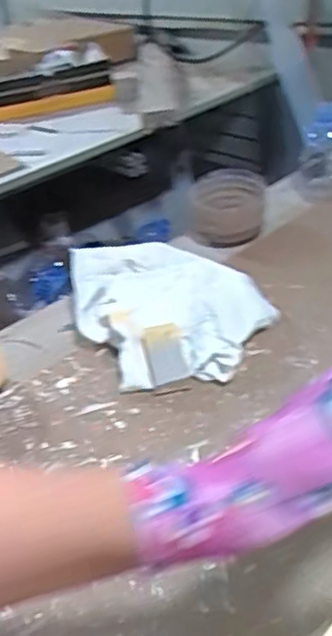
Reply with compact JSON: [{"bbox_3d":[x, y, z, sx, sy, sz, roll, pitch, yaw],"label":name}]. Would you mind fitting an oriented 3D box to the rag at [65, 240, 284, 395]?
[{"bbox_3d":[-0.004,-0.025,0.732,0.194,0.055,0.285,-16,34,-14],"label":"rag"}]

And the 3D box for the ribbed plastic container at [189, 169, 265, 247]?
[{"bbox_3d":[0.084,-0.150,0.890,0.102,0.032,0.118,-3,61,20],"label":"ribbed plastic container"}]

